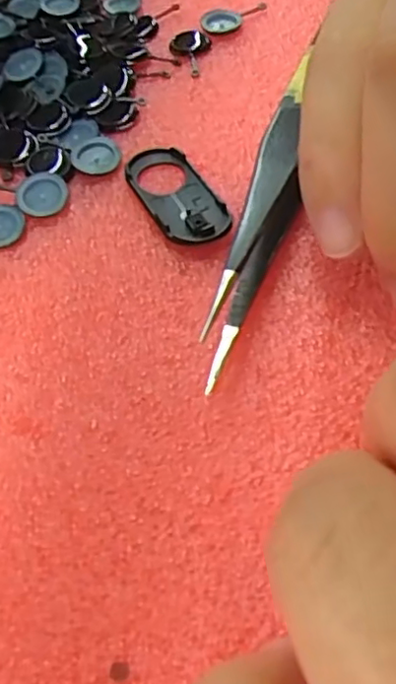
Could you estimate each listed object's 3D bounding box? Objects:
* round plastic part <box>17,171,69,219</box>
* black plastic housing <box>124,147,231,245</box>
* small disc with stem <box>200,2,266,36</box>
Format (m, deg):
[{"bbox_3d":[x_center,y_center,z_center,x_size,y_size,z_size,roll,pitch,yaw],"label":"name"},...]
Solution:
[{"bbox_3d":[-0.033,-0.031,0.134,0.010,0.004,0.010,-2,55,3],"label":"round plastic part"},{"bbox_3d":[-0.004,-0.030,0.131,0.014,0.004,0.031,-24,57,-12],"label":"black plastic housing"},{"bbox_3d":[0.009,-0.088,0.171,0.010,0.004,0.019,33,64,24],"label":"small disc with stem"}]

